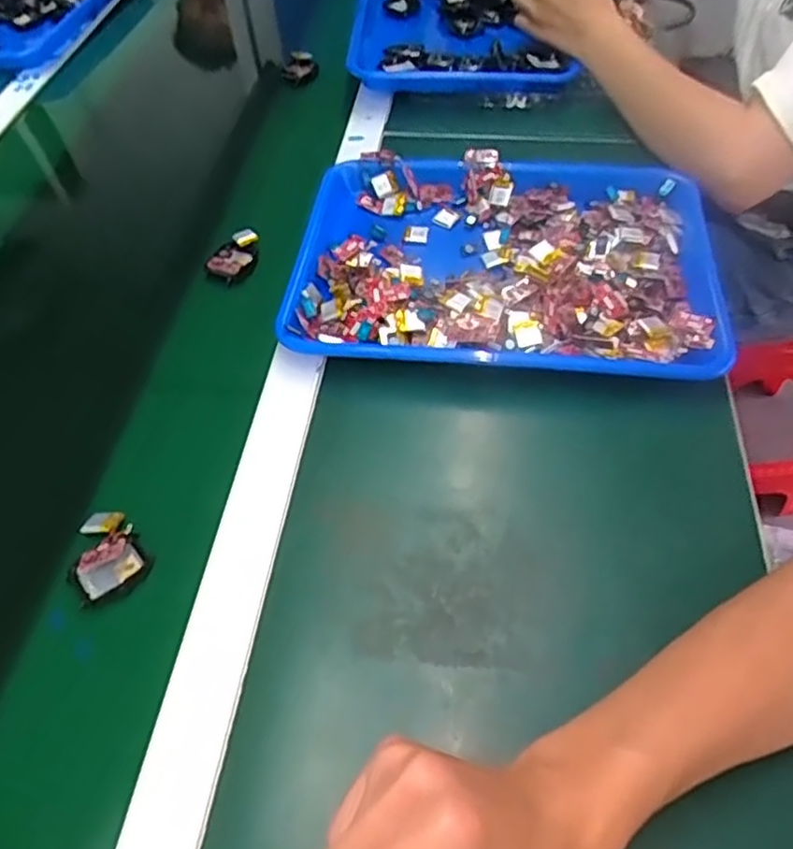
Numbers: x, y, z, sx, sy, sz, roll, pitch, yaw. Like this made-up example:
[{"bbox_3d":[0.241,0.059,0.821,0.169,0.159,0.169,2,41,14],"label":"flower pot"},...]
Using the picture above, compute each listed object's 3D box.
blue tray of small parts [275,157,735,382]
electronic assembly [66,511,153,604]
[{"bbox_3d":[0.088,-0.135,0.567,0.337,0.047,0.252,4,51,7],"label":"blue tray of small parts"},{"bbox_3d":[-0.187,0.080,0.429,0.044,0.022,0.054,-32,55,-21],"label":"electronic assembly"}]

